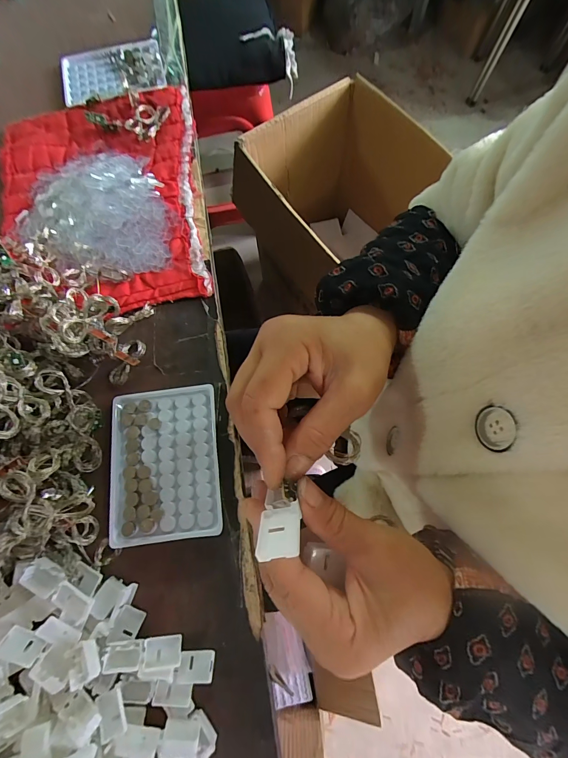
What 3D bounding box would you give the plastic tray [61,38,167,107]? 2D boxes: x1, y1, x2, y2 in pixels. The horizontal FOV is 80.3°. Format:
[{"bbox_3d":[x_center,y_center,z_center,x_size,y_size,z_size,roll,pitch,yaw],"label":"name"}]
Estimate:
[{"bbox_3d":[-0.230,-0.406,0.447,0.136,0.018,0.101,-12,74,-3],"label":"plastic tray"}]

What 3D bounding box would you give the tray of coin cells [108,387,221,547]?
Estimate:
[{"bbox_3d":[-0.109,0.074,0.302,0.097,0.013,0.130,-7,74,-1],"label":"tray of coin cells"}]

